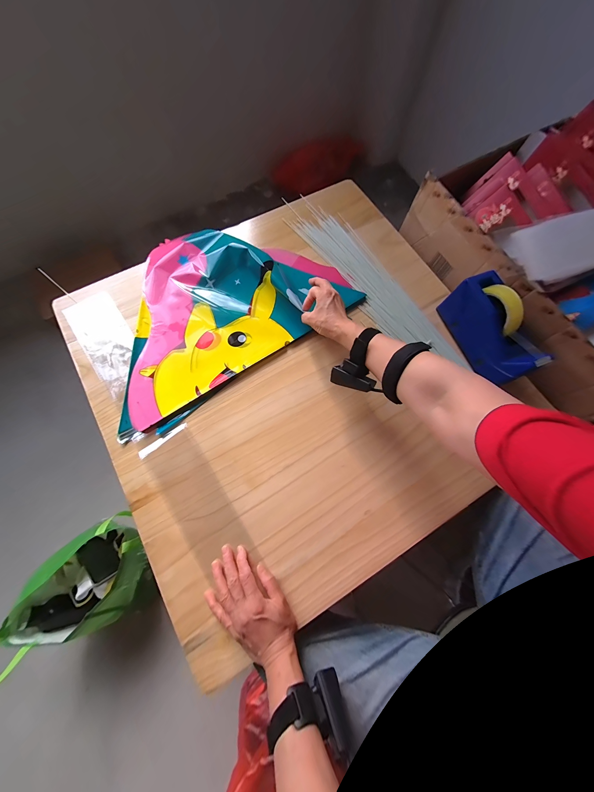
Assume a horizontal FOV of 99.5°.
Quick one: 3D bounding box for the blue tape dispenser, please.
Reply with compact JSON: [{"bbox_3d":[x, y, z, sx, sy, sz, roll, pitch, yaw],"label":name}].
[{"bbox_3d":[0.361,-0.121,0.465,0.064,0.106,0.198,-19,76,-6],"label":"blue tape dispenser"}]

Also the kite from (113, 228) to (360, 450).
[{"bbox_3d":[-0.178,-0.198,0.524,0.529,0.048,0.344,-36,78,-9],"label":"kite"}]

